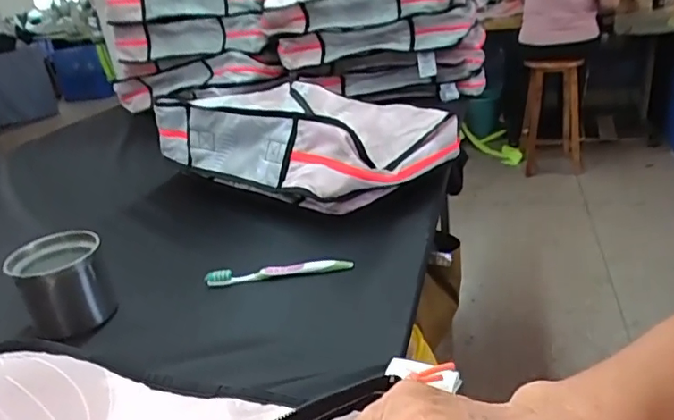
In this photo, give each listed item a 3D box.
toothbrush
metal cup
[{"bbox_3d":[-0.076,0.079,0.688,0.191,0.022,0.011,-7,24,0],"label":"toothbrush"},{"bbox_3d":[-0.340,0.093,0.660,0.095,0.103,0.095,-19,27,-25],"label":"metal cup"}]

